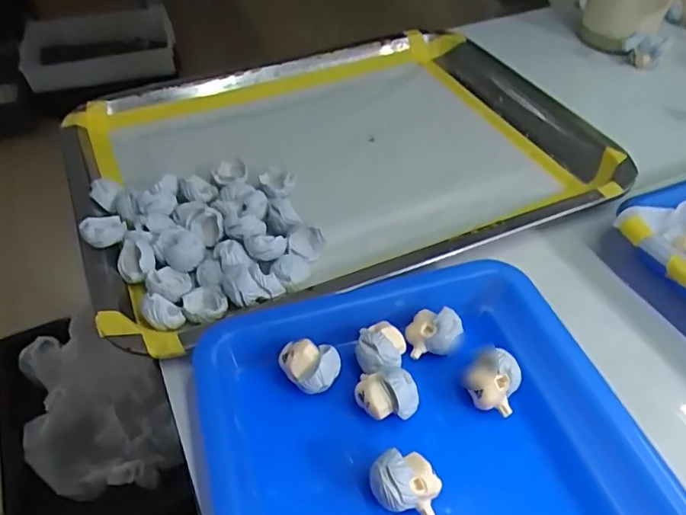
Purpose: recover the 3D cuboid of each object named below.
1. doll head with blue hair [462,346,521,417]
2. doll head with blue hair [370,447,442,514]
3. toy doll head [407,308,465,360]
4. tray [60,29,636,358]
[{"bbox_3d":[0.069,0.059,0.255,0.024,0.024,0.021,16,48,16],"label":"doll head with blue hair"},{"bbox_3d":[0.025,0.094,0.224,0.028,0.025,0.021,2,46,2],"label":"doll head with blue hair"},{"bbox_3d":[0.045,0.037,0.275,0.026,0.022,0.020,-1,46,0],"label":"toy doll head"},{"bbox_3d":[0.003,-0.078,0.413,0.377,0.045,0.271,-19,48,-17],"label":"tray"}]

